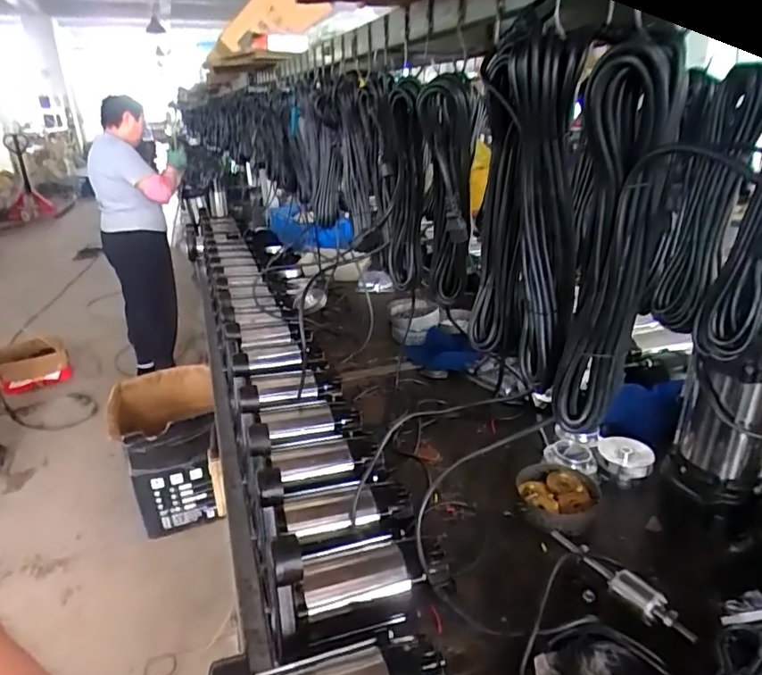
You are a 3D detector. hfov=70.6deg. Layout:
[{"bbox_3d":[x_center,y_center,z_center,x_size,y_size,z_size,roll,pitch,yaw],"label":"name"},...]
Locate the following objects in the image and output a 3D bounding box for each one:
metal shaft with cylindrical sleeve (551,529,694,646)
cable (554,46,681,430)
[{"bbox_3d":[0.320,0.332,0.743,0.034,0.038,0.216,-17,27,-29],"label":"metal shaft with cylindrical sleeve"},{"bbox_3d":[0.200,-0.066,0.480,0.075,0.339,0.064,10,27,26],"label":"cable"}]

